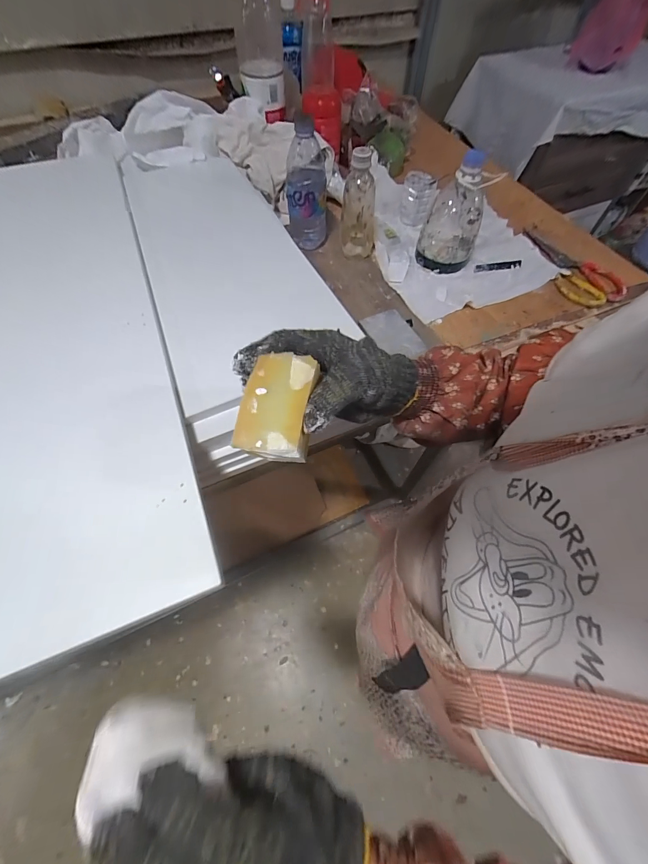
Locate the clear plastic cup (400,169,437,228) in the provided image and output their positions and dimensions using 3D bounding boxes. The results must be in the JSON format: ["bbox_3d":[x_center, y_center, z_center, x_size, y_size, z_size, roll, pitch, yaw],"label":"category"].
[{"bbox_3d":[0.188,-0.474,0.699,0.059,0.075,0.066,11,61,5],"label":"clear plastic cup"}]

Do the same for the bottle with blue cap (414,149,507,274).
[{"bbox_3d":[0.228,-0.378,0.599,0.091,0.182,0.089,15,61,7],"label":"bottle with blue cap"}]

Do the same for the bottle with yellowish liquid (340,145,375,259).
[{"bbox_3d":[0.065,-0.394,0.606,0.065,0.172,0.065,6,60,2],"label":"bottle with yellowish liquid"}]

